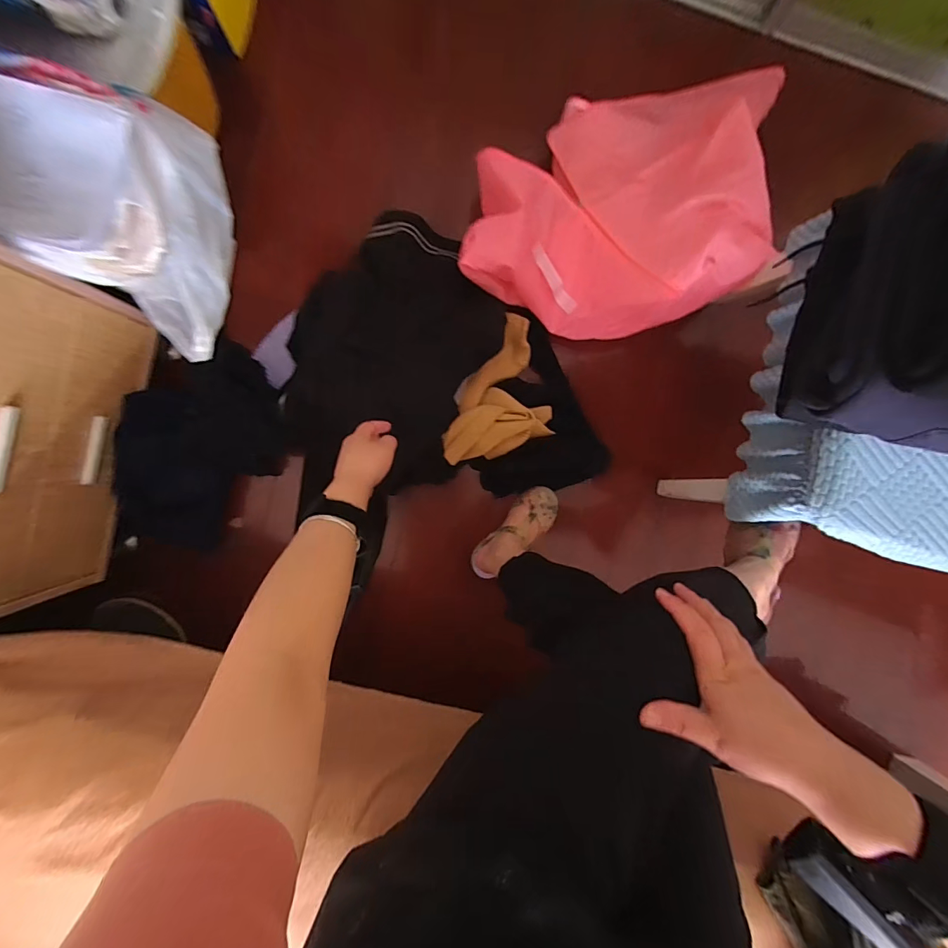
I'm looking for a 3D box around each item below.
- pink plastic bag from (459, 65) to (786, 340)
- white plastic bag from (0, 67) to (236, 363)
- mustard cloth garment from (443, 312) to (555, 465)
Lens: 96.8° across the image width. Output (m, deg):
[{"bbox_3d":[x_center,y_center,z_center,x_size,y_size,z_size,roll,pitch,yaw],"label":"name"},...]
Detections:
[{"bbox_3d":[0.246,-0.512,0.789,0.534,0.163,0.468,-3,92,-4],"label":"pink plastic bag"},{"bbox_3d":[-0.550,-0.398,0.573,0.369,0.224,0.306,22,90,-5],"label":"white plastic bag"},{"bbox_3d":[0.028,-0.167,0.848,0.233,0.094,0.263,-16,93,-4],"label":"mustard cloth garment"}]

